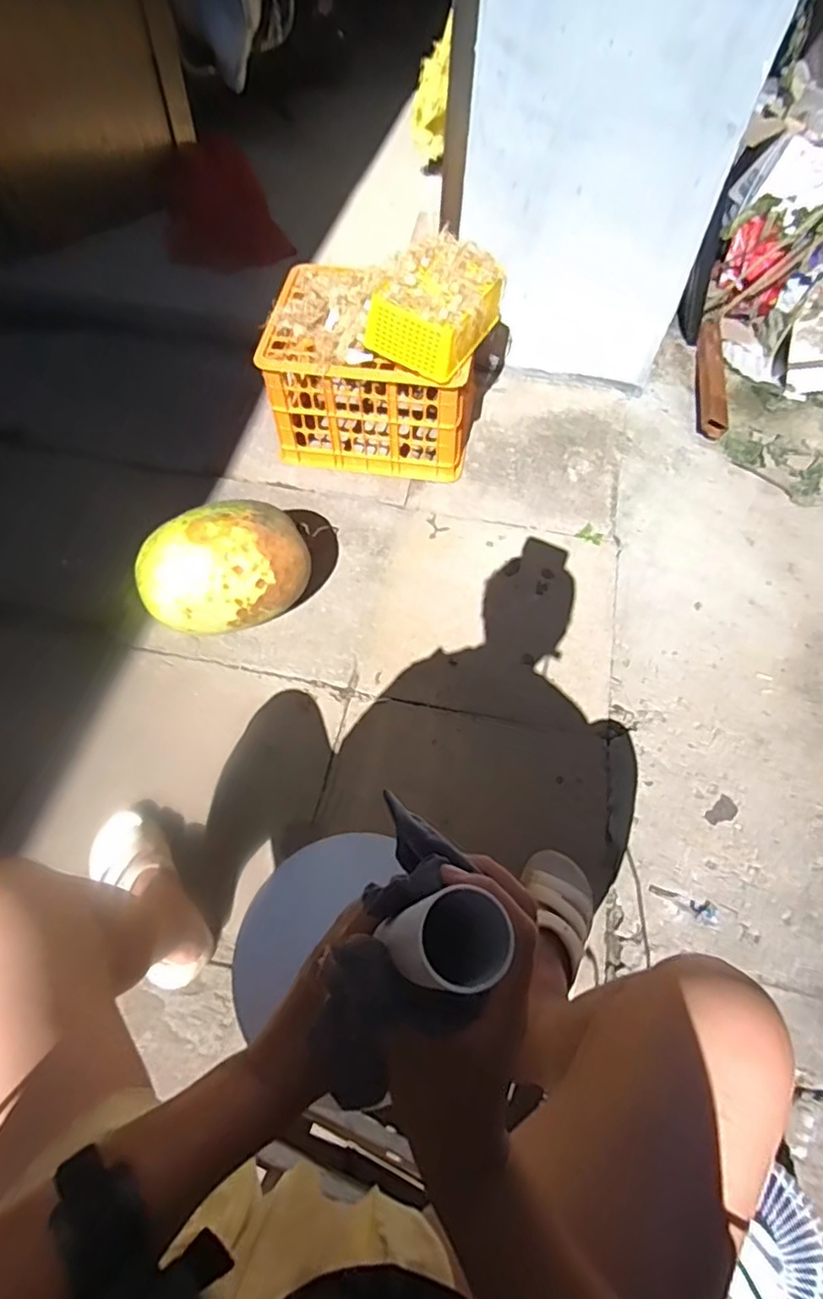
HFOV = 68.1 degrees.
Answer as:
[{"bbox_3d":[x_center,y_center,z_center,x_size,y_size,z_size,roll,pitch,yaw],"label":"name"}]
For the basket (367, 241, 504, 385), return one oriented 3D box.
[{"bbox_3d":[0.060,-0.722,1.284,0.196,0.143,0.258,31,62,17],"label":"basket"}]

